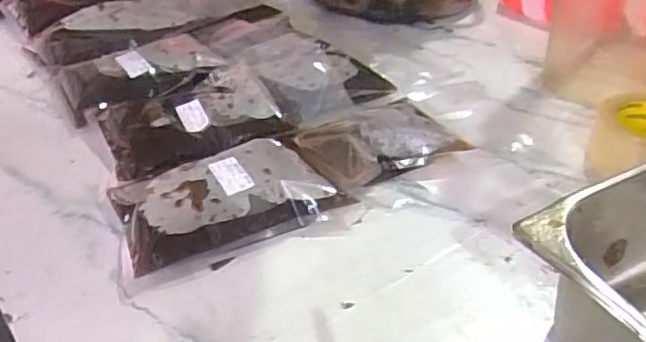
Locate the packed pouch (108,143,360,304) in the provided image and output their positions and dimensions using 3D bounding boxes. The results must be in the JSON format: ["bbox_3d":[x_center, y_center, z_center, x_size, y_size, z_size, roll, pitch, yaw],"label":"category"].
[{"bbox_3d":[-0.077,0.025,0.550,0.204,0.039,0.135,-11,37,-14],"label":"packed pouch"}]

